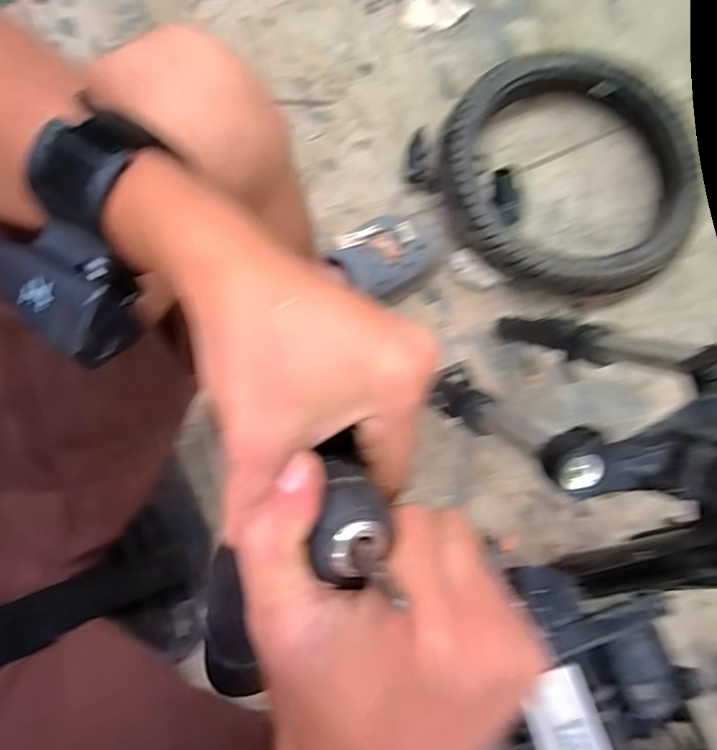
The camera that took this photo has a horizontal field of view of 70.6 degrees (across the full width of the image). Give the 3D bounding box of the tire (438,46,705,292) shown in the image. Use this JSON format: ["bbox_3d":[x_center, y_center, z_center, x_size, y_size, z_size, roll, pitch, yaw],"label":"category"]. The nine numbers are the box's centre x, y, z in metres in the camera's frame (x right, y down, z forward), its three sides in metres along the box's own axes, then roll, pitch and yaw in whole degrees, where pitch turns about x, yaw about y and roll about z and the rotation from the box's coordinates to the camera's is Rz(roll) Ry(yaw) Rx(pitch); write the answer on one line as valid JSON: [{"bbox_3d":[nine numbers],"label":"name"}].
[{"bbox_3d":[0.285,-0.275,0.705,0.331,0.066,0.327,0,80,-1],"label":"tire"}]

